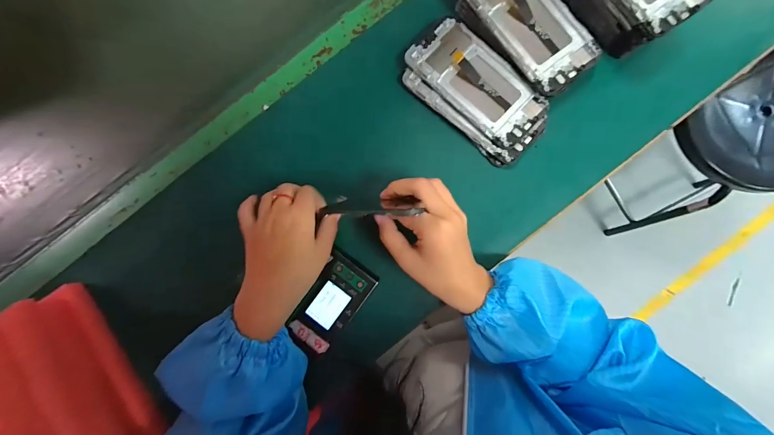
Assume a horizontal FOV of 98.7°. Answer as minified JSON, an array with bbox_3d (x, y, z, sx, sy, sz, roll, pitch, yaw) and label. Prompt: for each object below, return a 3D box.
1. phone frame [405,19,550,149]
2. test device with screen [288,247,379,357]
[{"bbox_3d":[0.100,-0.149,0.366,0.155,0.014,0.070,44,90,6],"label":"phone frame"},{"bbox_3d":[-0.057,0.090,0.356,0.053,0.026,0.098,35,89,6],"label":"test device with screen"}]

